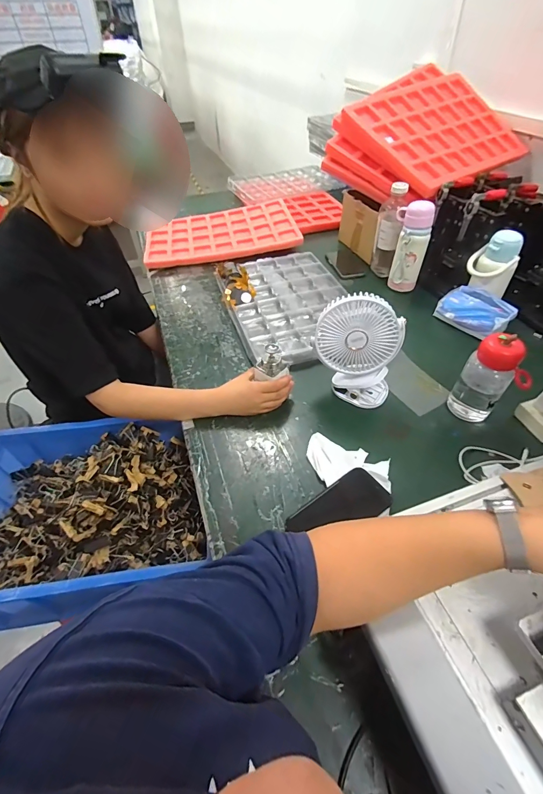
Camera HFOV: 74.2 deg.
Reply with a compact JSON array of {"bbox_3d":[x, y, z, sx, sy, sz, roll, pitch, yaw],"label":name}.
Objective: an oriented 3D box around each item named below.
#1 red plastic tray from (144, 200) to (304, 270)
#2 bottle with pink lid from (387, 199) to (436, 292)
[{"bbox_3d":[-0.163,-0.566,1.228,0.491,0.027,0.357,-6,48,2],"label":"red plastic tray"},{"bbox_3d":[0.357,-0.386,0.932,0.078,0.208,0.071,-4,47,-1],"label":"bottle with pink lid"}]

